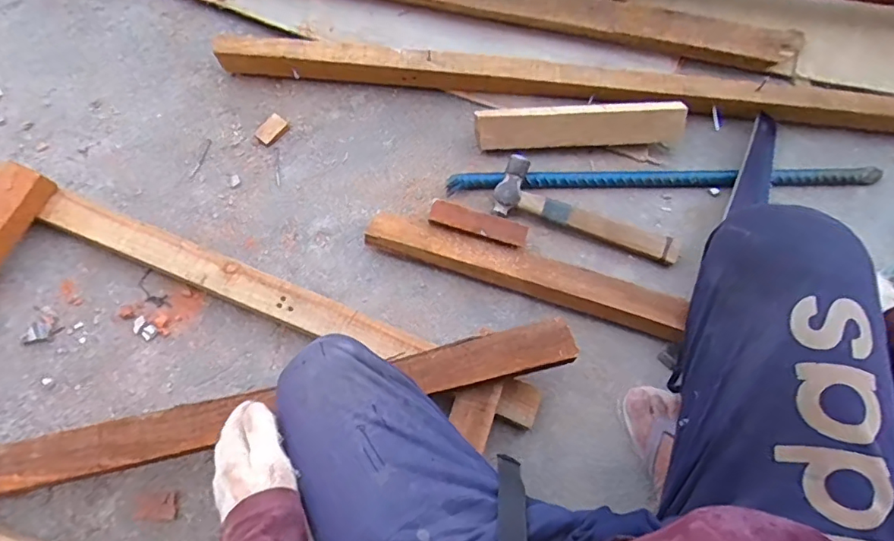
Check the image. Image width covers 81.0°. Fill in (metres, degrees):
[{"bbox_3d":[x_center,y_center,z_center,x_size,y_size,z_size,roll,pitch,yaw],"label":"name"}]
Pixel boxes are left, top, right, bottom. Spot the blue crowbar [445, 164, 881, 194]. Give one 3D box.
[{"bbox_3d":[0.359,-0.154,0.865,0.717,0.026,0.040,-2,70,-3],"label":"blue crowbar"}]

